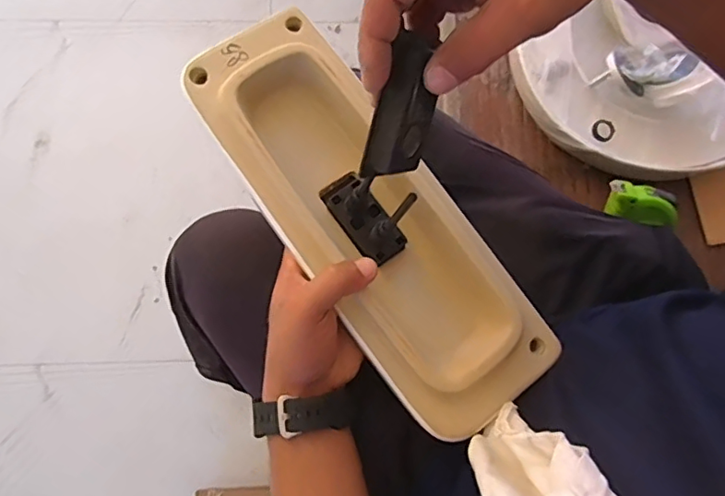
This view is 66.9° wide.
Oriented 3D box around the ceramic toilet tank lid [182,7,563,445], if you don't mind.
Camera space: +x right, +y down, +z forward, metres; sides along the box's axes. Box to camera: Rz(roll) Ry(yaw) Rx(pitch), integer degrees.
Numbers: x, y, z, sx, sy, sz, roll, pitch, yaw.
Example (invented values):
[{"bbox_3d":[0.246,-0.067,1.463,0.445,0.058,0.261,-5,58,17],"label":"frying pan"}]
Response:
[{"bbox_3d":[0.004,-0.025,0.410,0.120,0.049,0.335,-37,85,-6],"label":"ceramic toilet tank lid"}]

